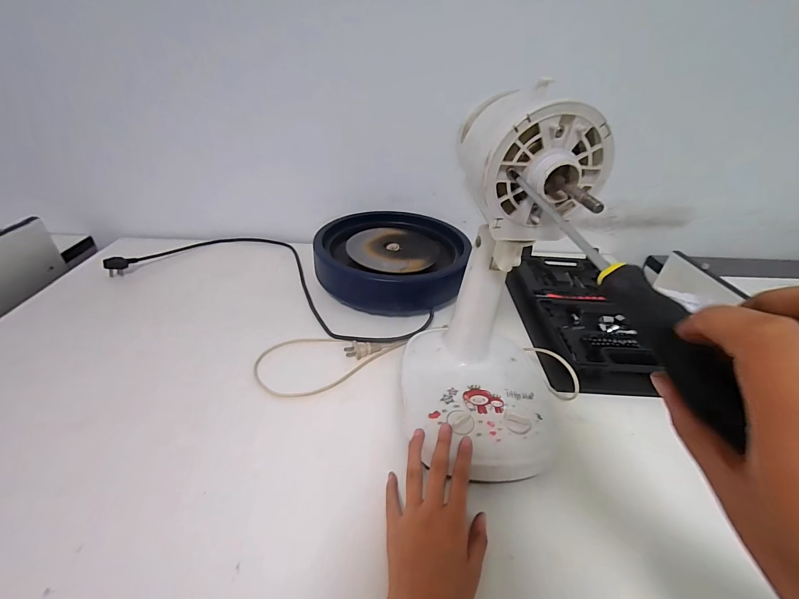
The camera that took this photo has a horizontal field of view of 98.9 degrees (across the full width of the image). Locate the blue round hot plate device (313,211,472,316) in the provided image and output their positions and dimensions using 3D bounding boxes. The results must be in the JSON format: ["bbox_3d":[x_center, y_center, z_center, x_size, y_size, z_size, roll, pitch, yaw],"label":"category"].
[{"bbox_3d":[-0.010,-0.091,0.700,0.273,0.080,0.295,18,38,18],"label":"blue round hot plate device"}]

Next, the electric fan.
[{"bbox_3d":[0.100,-0.005,0.338,0.164,0.321,0.193,-3,36,-7],"label":"electric fan"}]

